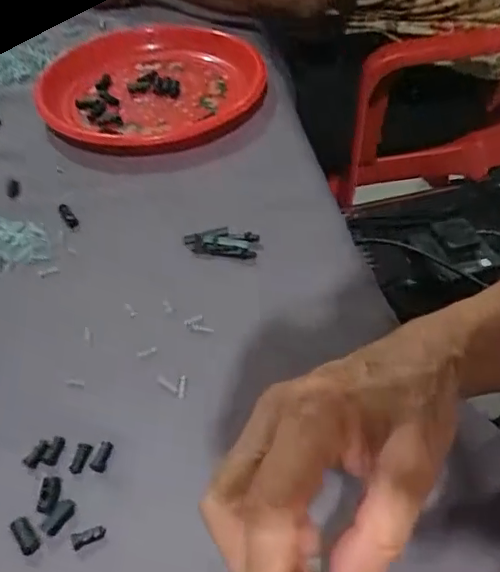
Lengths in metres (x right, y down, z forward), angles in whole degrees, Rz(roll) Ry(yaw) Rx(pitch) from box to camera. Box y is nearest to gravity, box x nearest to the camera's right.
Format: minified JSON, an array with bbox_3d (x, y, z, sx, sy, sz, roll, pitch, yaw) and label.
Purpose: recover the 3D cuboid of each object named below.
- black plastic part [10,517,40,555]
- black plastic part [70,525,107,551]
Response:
[{"bbox_3d":[-0.116,0.128,0.298,0.009,0.007,0.019,-30,67,-23],"label":"black plastic part"},{"bbox_3d":[-0.084,0.129,0.297,0.017,0.004,0.008,-16,48,-13],"label":"black plastic part"}]

